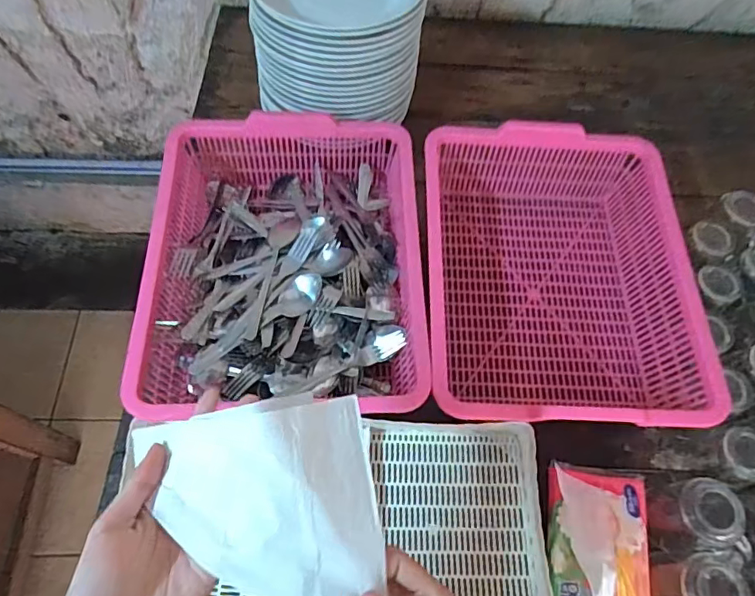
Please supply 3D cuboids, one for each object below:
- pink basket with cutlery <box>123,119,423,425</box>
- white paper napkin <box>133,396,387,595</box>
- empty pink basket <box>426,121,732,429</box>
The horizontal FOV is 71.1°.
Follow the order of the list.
[{"bbox_3d":[-0.107,-0.046,0.661,0.309,0.101,0.379,1,63,-3],"label":"pink basket with cutlery"},{"bbox_3d":[-0.057,0.144,0.304,0.126,0.036,0.162,-8,83,-17],"label":"white paper napkin"},{"bbox_3d":[0.211,-0.024,0.671,0.303,0.129,0.387,3,63,-2],"label":"empty pink basket"}]

